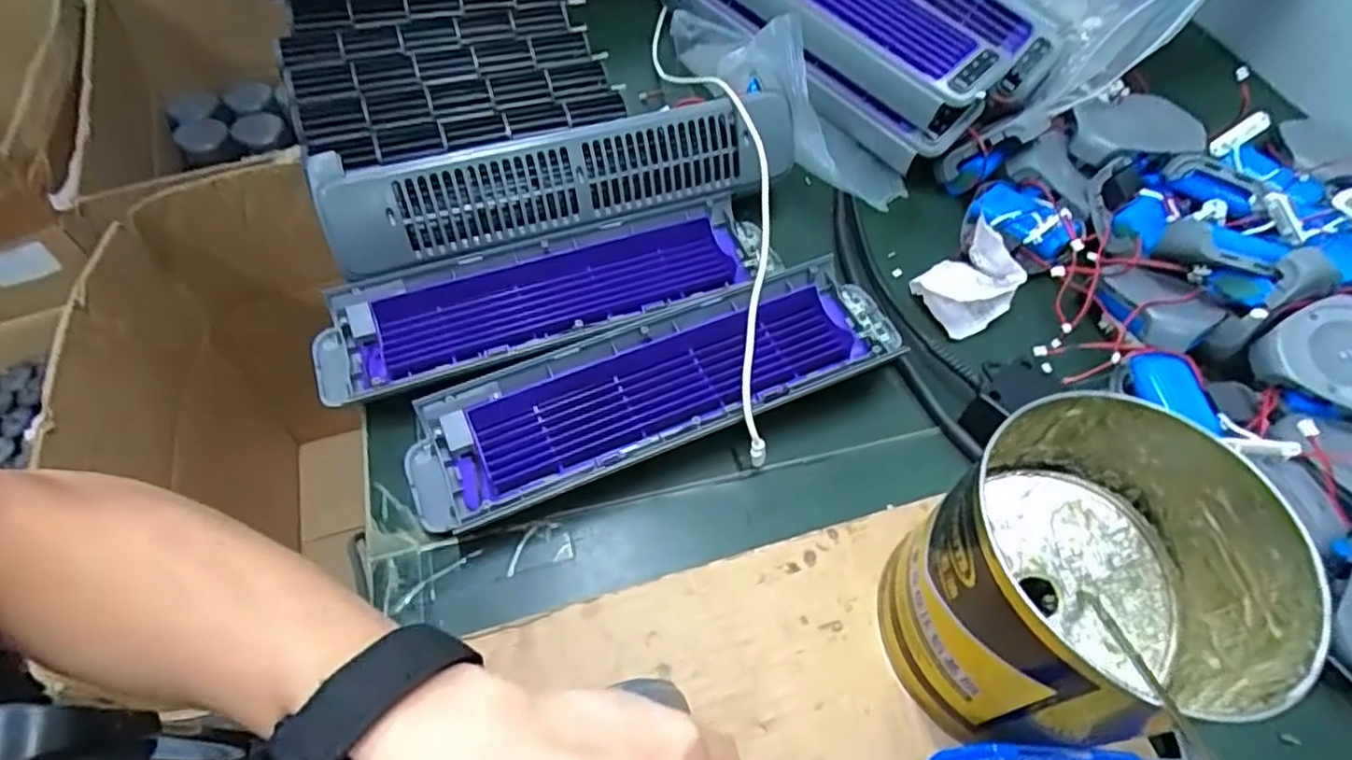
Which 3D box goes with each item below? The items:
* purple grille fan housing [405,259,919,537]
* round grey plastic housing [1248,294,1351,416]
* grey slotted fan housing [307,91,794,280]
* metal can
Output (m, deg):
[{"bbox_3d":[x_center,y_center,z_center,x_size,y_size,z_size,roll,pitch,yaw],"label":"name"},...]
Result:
[{"bbox_3d":[-0.006,0.006,0.410,0.291,0.032,0.084,-20,60,-15],"label":"purple grille fan housing"},{"bbox_3d":[0.396,-0.017,0.422,0.080,0.026,0.072,27,84,21],"label":"round grey plastic housing"},{"bbox_3d":[-0.071,-0.135,0.459,0.297,0.063,0.045,-16,31,-14],"label":"grey slotted fan housing"},{"bbox_3d":[0.166,0.089,0.306,0.124,0.118,0.118,-3,57,-6],"label":"metal can"}]

